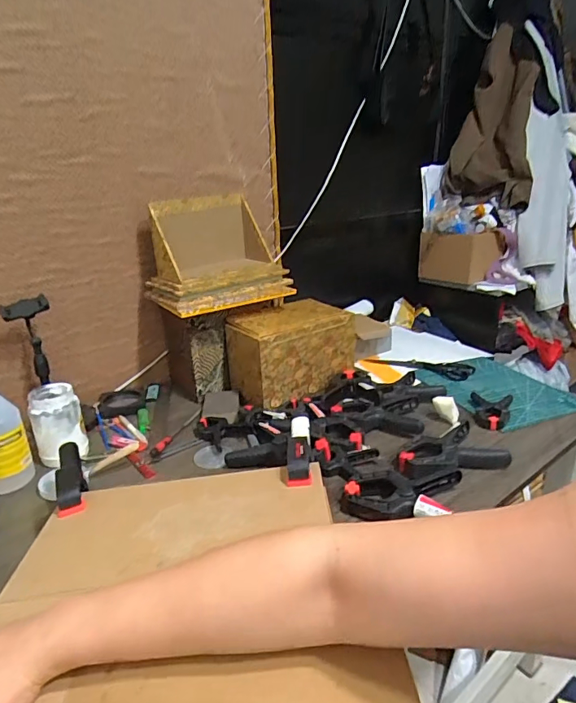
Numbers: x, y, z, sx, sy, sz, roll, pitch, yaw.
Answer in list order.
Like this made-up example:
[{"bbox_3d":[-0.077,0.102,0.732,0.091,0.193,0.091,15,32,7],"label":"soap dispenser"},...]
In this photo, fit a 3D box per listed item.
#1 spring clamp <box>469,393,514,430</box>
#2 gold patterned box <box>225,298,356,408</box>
[{"bbox_3d":[0.371,0.108,0.870,0.069,0.027,0.099,7,22,23],"label":"spring clamp"},{"bbox_3d":[0.010,-0.005,0.984,0.247,0.157,0.124,-15,24,-30],"label":"gold patterned box"}]

